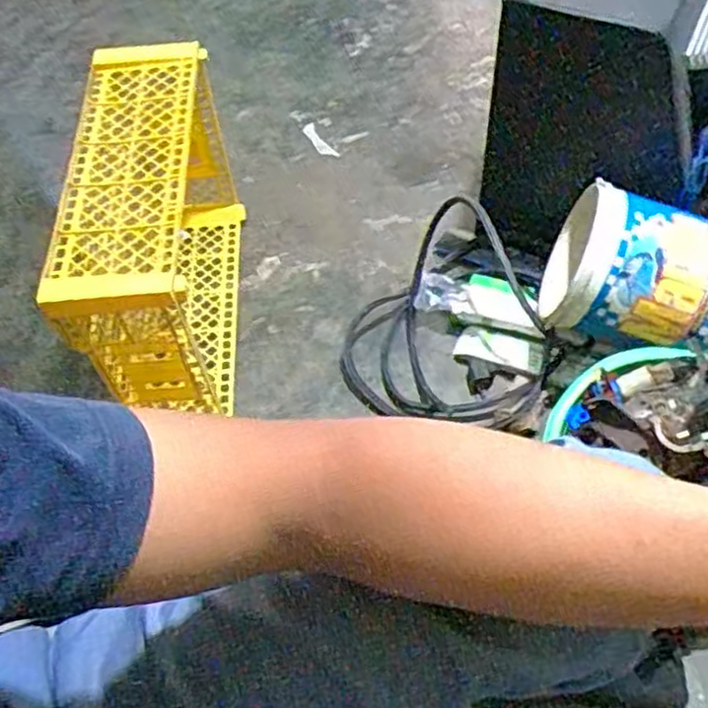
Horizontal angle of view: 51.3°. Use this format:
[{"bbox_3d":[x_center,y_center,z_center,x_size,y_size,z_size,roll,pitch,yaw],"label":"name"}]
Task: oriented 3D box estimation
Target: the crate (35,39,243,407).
[{"bbox_3d":[-0.243,-0.143,0.959,0.150,0.314,0.421,-4,55,1],"label":"crate"}]

